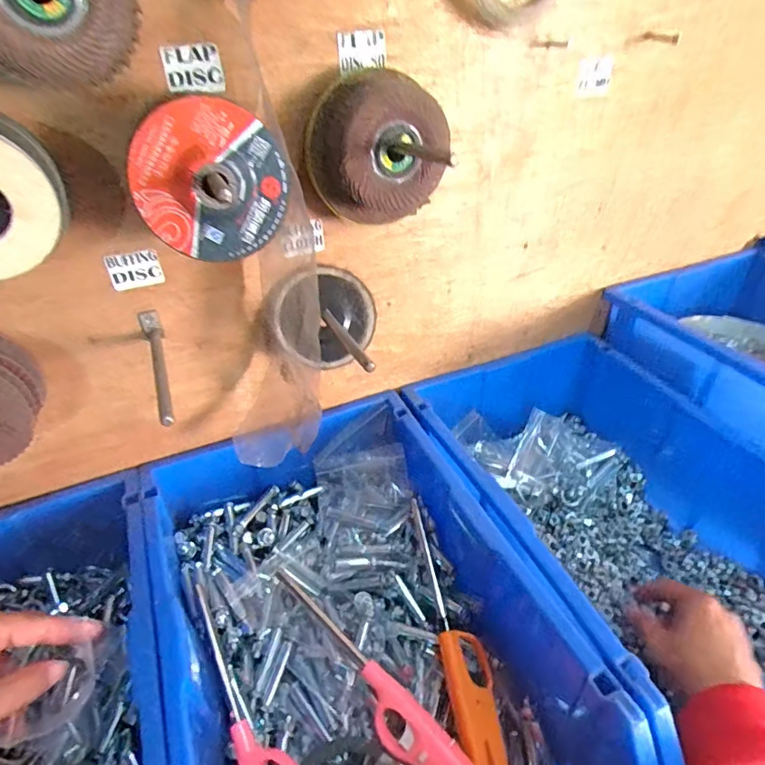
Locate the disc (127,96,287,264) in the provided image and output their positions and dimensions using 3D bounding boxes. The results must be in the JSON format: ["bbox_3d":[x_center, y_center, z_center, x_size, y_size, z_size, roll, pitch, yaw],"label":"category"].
[{"bbox_3d":[-0.107,-0.127,0.327,0.094,0.095,0.011,-37,37,-6],"label":"disc"}]

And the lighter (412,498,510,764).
[{"bbox_3d":[0.069,0.237,0.486,0.046,0.027,0.249,-10,56,-11],"label":"lighter"}]

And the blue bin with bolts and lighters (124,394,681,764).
[{"bbox_3d":[-0.032,0.230,0.460,0.311,0.150,0.438,-17,39,-19],"label":"blue bin with bolts and lighters"}]

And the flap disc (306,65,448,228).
[{"bbox_3d":[-0.005,-0.185,0.413,0.093,0.108,0.061,-21,41,-23],"label":"flap disc"}]

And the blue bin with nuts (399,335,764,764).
[{"bbox_3d":[0.253,0.130,0.541,0.316,0.186,0.428,-16,39,-18],"label":"blue bin with nuts"}]

